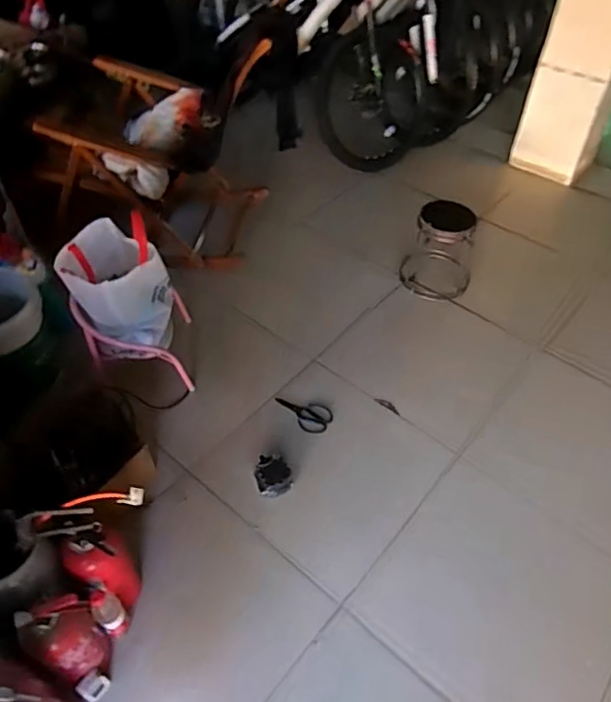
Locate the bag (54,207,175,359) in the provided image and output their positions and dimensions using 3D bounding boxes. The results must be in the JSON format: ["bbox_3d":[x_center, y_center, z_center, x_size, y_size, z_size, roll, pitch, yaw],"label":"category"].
[{"bbox_3d":[-0.589,-0.205,1.782,0.305,0.387,0.268,-20,51,-19],"label":"bag"}]

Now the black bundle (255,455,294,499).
[{"bbox_3d":[-0.094,0.374,1.691,0.113,0.044,0.125,-11,50,-10],"label":"black bundle"}]

